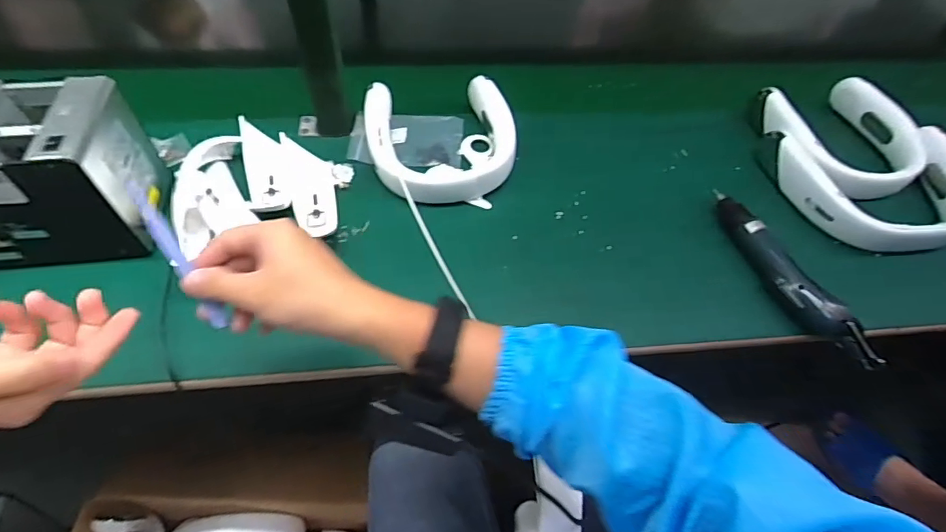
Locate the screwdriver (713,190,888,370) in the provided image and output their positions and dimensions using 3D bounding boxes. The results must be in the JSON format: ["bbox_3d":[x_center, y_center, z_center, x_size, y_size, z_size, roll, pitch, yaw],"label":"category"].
[{"bbox_3d":[0.354,0.008,0.571,0.039,0.054,0.252,-20,59,-17],"label":"screwdriver"}]

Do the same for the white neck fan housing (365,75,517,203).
[{"bbox_3d":[-0.041,-0.165,0.656,0.190,0.048,0.193,-6,56,-8],"label":"white neck fan housing"}]

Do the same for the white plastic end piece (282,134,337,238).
[{"bbox_3d":[-0.199,-0.102,0.614,0.054,0.024,0.148,-13,57,-13],"label":"white plastic end piece"}]

